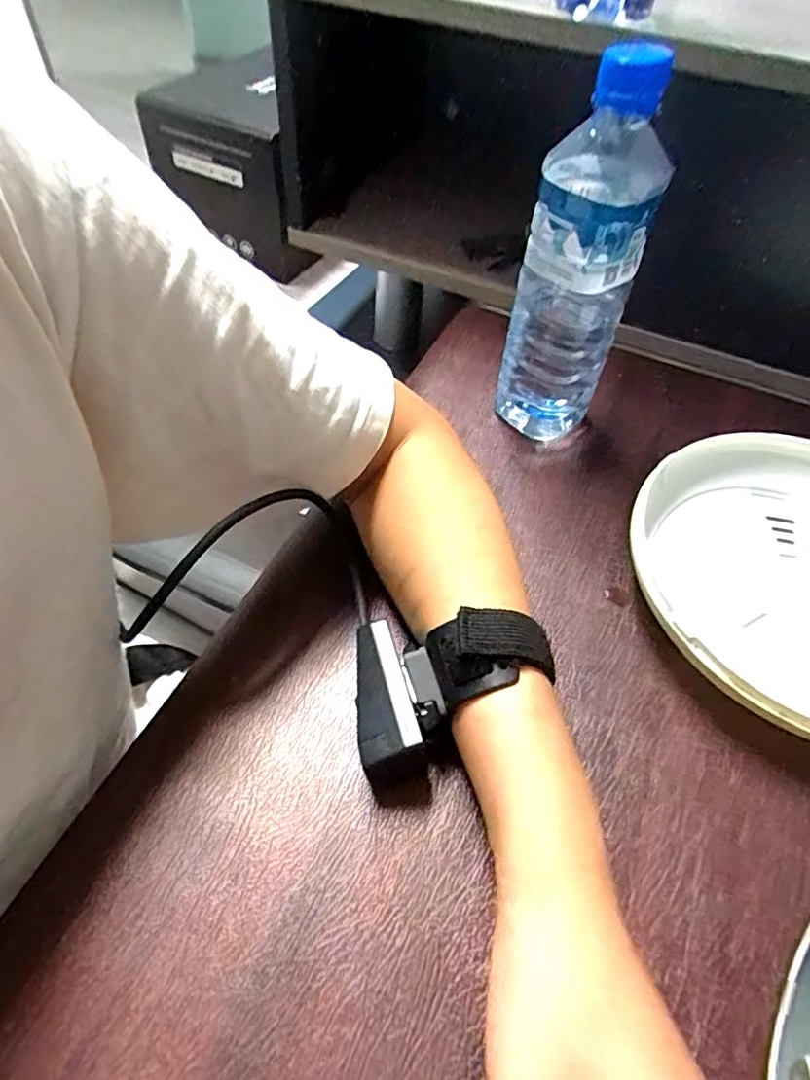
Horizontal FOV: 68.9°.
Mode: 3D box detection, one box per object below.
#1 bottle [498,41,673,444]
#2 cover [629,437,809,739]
[{"bbox_3d":[0.106,-0.164,0.363,0.065,0.213,0.064,18,54,11],"label":"bottle"},{"bbox_3d":[0.228,0.022,0.338,0.195,0.035,0.197,1,53,-1],"label":"cover"}]

